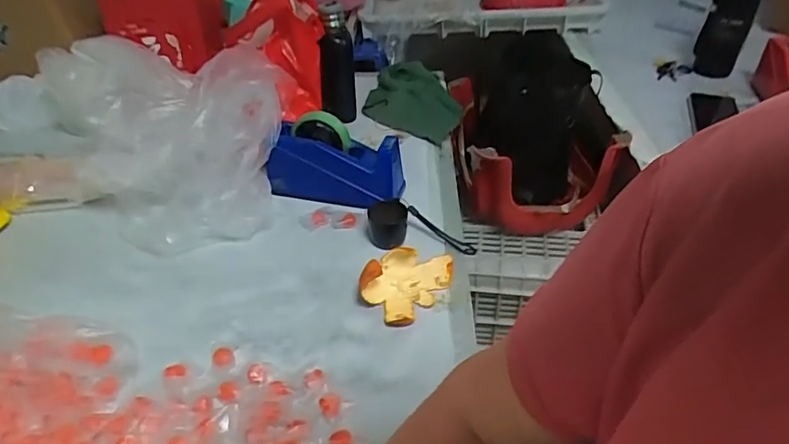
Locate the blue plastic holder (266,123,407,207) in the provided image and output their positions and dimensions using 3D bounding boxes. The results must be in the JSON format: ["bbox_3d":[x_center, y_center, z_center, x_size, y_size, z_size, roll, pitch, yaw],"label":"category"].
[{"bbox_3d":[-0.086,-0.080,0.768,0.195,0.113,0.060,6,38,9],"label":"blue plastic holder"}]

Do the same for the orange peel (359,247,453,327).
[{"bbox_3d":[0.020,0.066,0.627,0.068,0.053,0.116,31,48,34],"label":"orange peel"}]

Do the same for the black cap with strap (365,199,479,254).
[{"bbox_3d":[0.035,0.009,0.718,0.150,0.059,0.069,11,37,-10],"label":"black cap with strap"}]

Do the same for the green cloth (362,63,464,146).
[{"bbox_3d":[0.033,-0.236,1.013,0.184,0.070,0.202,10,39,13],"label":"green cloth"}]

